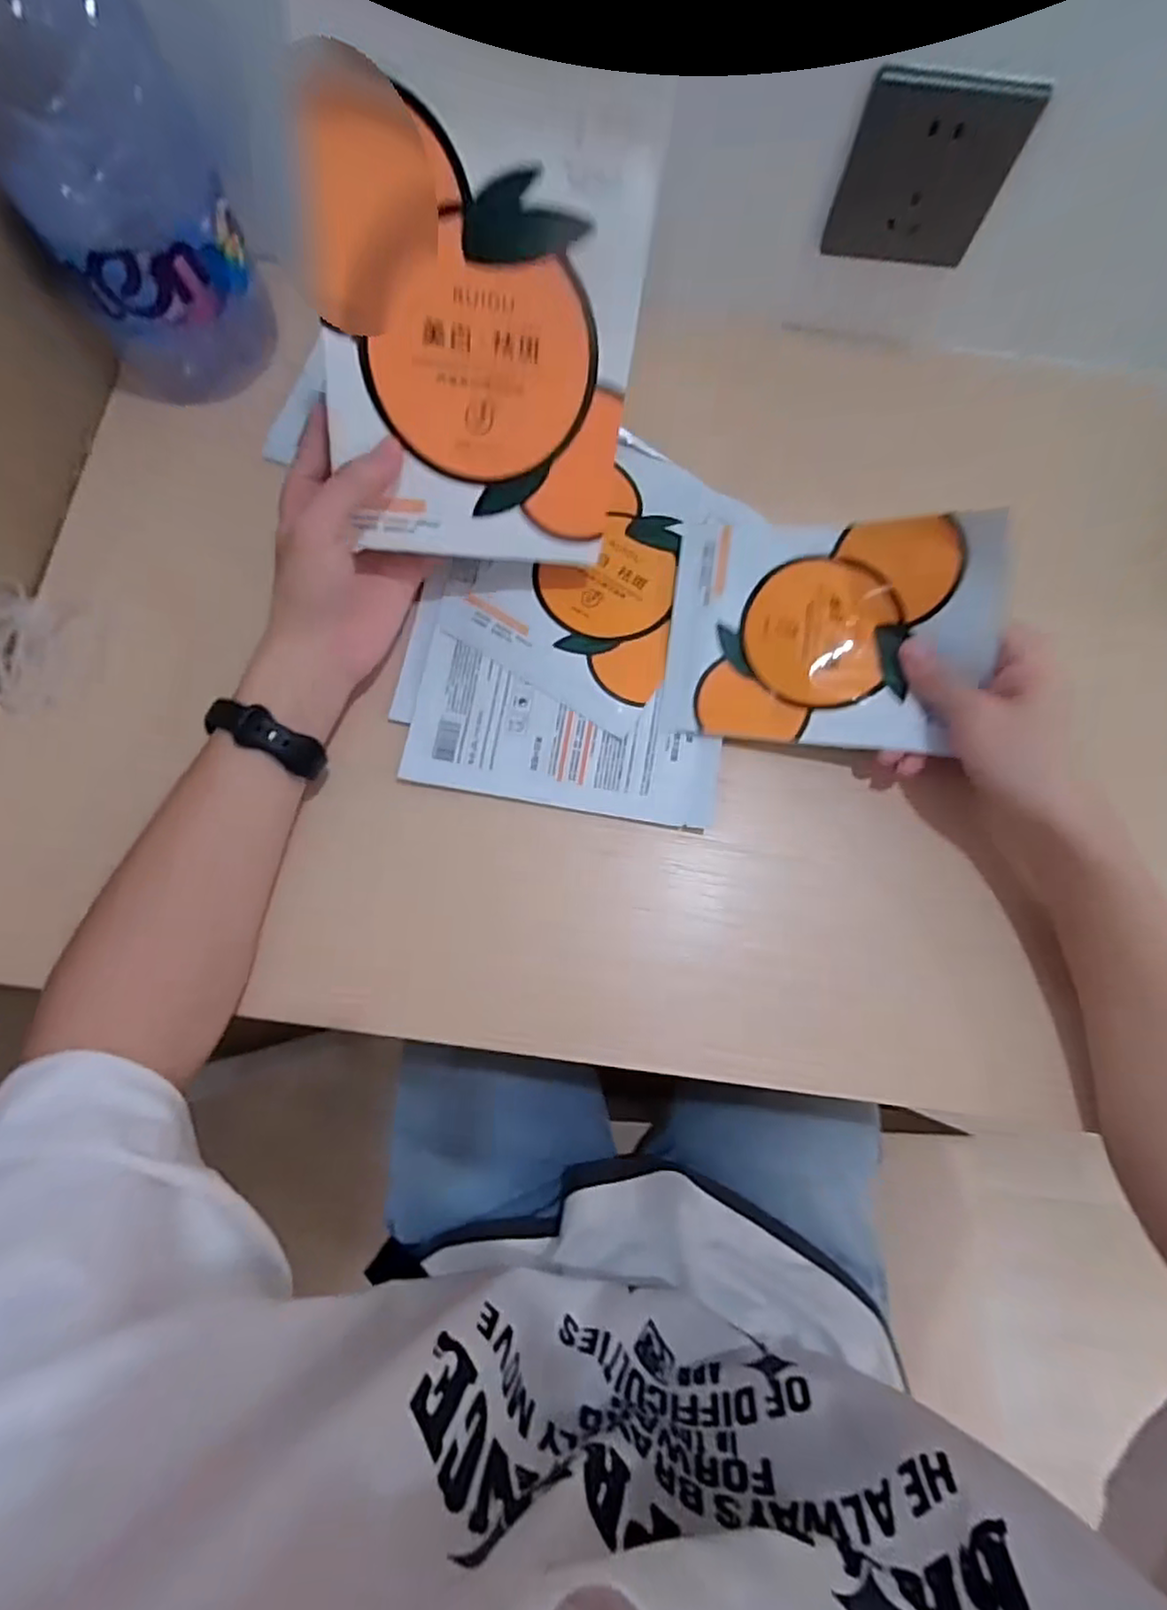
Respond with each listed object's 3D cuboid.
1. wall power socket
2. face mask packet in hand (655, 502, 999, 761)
[{"bbox_3d":[0.191,-0.353,0.376,0.084,0.084,0.004,15,62,2],"label":"wall power socket"},{"bbox_3d":[0.133,-0.100,0.370,0.166,0.034,0.128,6,86,15],"label":"face mask packet in hand"}]

